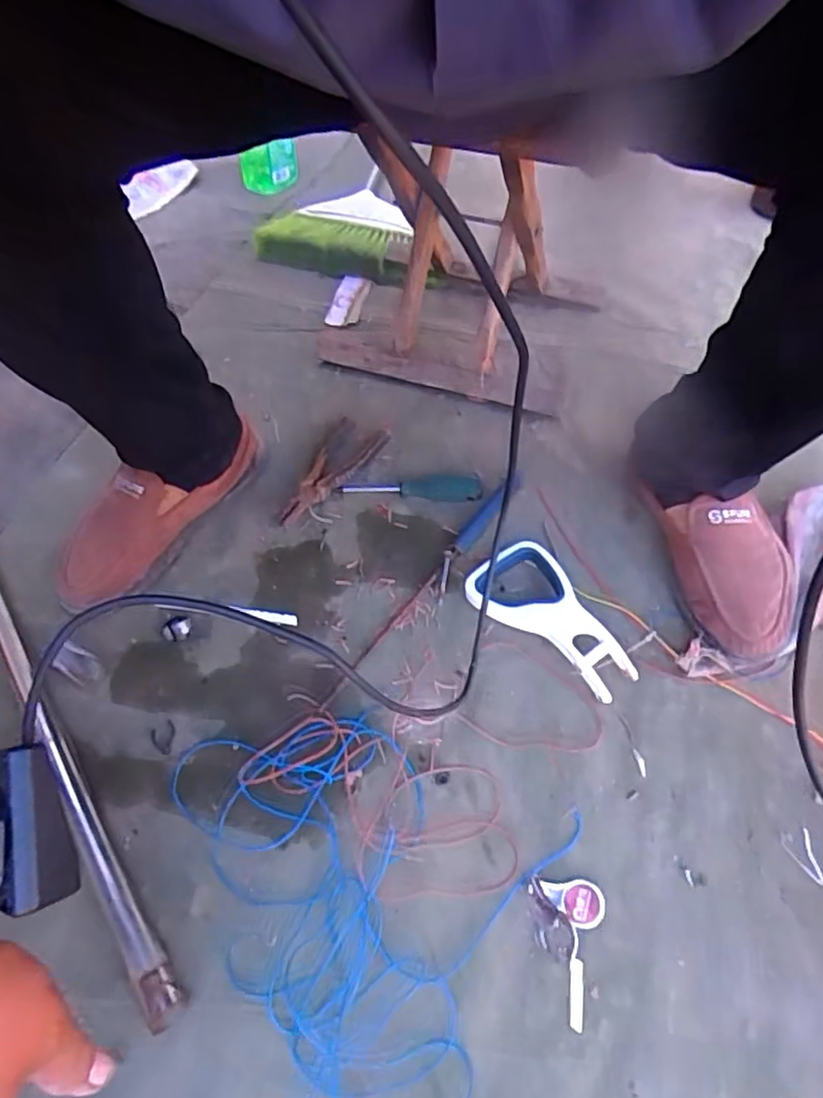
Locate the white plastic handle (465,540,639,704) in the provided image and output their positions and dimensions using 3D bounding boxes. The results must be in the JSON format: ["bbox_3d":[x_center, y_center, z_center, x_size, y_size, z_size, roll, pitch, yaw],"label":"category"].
[{"bbox_3d":[0.124,0.057,0.556,0.076,0.028,0.171,-34,60,-20],"label":"white plastic handle"}]

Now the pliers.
[{"bbox_3d":[-0.087,-0.083,0.669,0.058,0.015,0.161,23,59,17],"label":"pliers"}]

